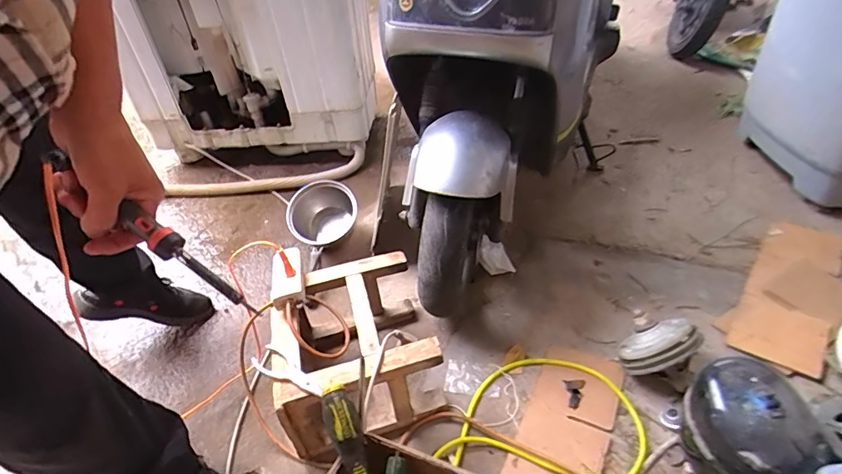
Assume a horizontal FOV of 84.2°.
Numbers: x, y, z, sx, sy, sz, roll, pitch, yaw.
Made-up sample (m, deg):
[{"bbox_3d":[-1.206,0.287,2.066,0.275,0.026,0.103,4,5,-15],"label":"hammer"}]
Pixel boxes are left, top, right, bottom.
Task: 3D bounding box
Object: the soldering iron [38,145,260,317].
[{"bbox_3d":[-0.230,-0.003,0.400,0.223,0.019,0.021,38,44,-2],"label":"soldering iron"}]

